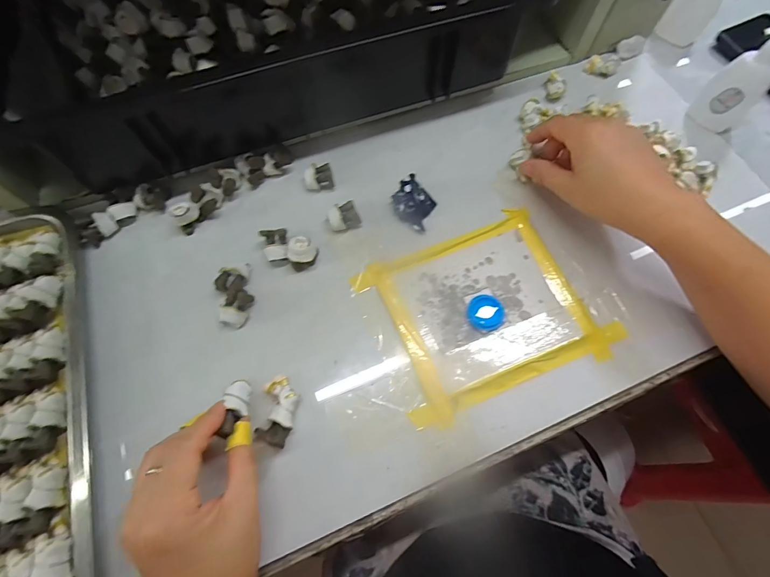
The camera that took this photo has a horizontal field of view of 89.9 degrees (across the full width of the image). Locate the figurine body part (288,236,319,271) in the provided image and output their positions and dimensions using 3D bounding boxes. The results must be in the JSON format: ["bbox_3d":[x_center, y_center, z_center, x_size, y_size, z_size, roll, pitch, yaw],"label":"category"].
[{"bbox_3d":[-0.071,-0.029,0.328,0.021,0.023,0.022,0,71,0],"label":"figurine body part"}]

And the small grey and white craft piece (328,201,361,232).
[{"bbox_3d":[-0.036,-0.064,0.343,0.026,0.016,0.021,-15,71,-5],"label":"small grey and white craft piece"}]

